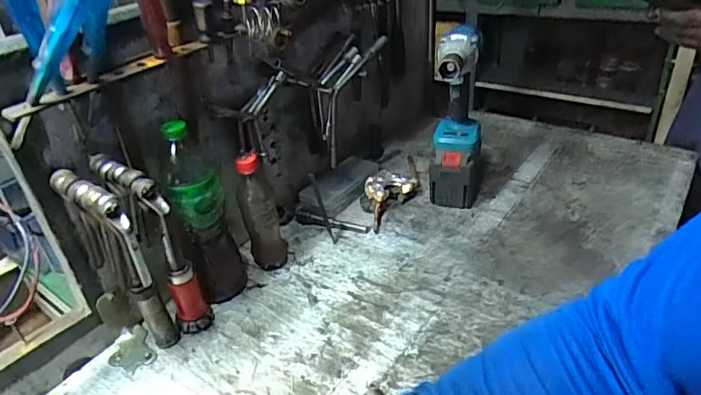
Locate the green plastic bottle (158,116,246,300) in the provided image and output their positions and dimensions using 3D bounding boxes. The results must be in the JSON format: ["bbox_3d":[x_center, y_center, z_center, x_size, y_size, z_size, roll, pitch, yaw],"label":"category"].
[{"bbox_3d":[-0.196,0.029,0.670,0.064,0.268,0.063,-11,35,-8],"label":"green plastic bottle"}]

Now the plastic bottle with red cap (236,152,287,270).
[{"bbox_3d":[-0.135,0.024,0.736,0.055,0.195,0.061,-14,35,-12],"label":"plastic bottle with red cap"}]

